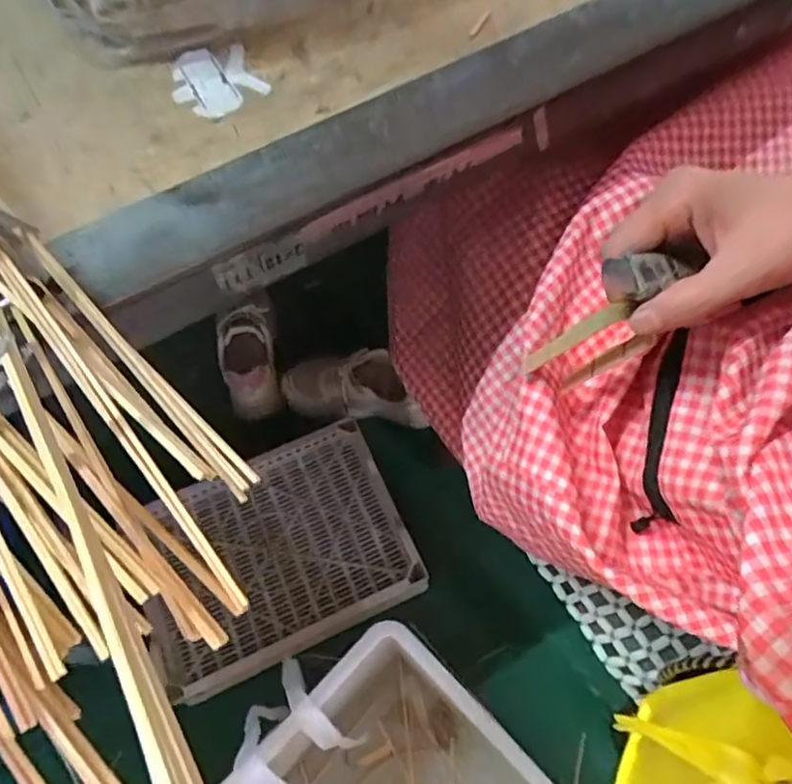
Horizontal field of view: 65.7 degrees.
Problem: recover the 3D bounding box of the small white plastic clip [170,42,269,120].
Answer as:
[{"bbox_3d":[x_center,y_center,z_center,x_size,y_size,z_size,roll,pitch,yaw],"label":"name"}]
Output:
[{"bbox_3d":[-0.107,-0.185,0.363,0.049,0.009,0.051,-32,67,-13],"label":"small white plastic clip"}]

